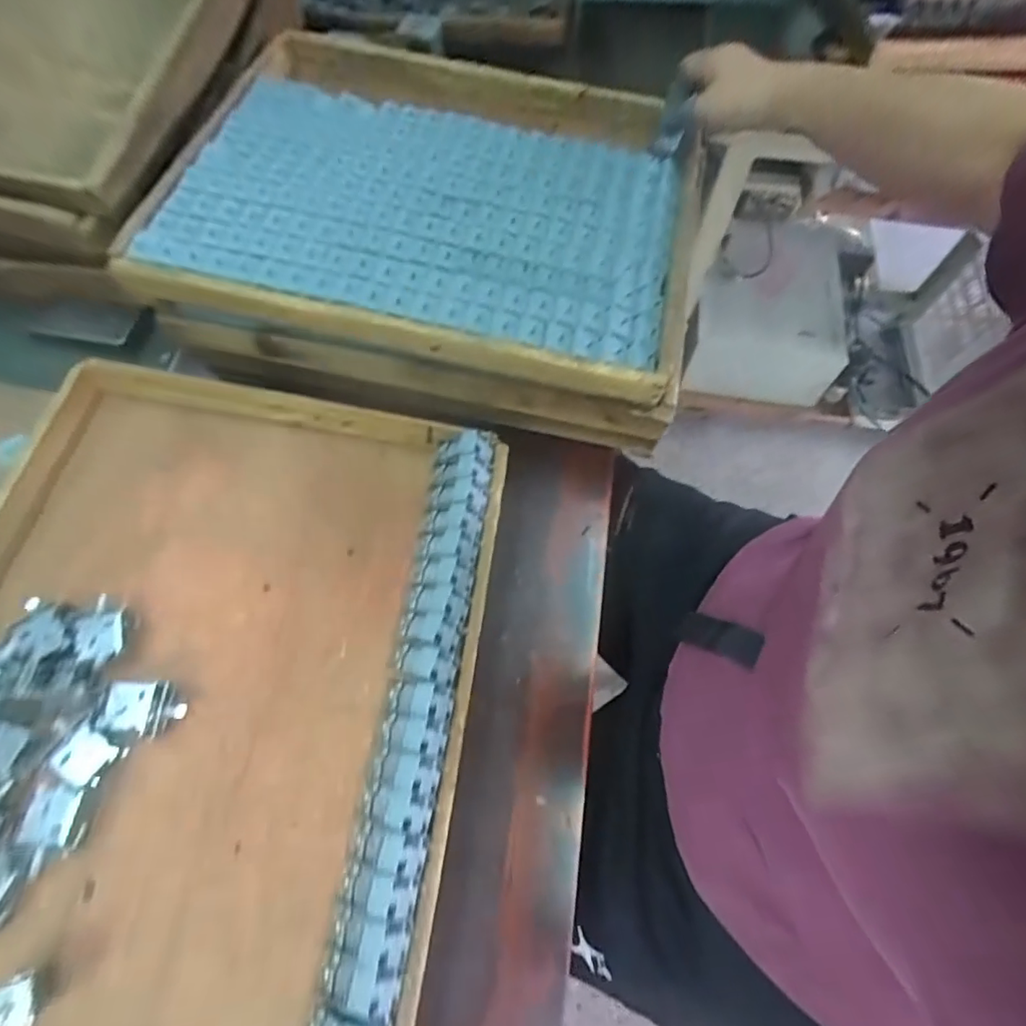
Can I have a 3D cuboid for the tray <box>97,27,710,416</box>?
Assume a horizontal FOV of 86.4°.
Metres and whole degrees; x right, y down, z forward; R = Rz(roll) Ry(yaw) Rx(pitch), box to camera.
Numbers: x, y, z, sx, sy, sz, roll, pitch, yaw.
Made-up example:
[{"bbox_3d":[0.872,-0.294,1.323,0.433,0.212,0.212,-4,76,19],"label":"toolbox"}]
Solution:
[{"bbox_3d":[-0.062,-0.325,0.544,0.475,0.062,0.398,12,66,7],"label":"tray"}]

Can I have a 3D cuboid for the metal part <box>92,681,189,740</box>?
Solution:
[{"bbox_3d":[-0.274,0.145,0.409,0.056,0.033,0.040,7,65,3],"label":"metal part"}]

